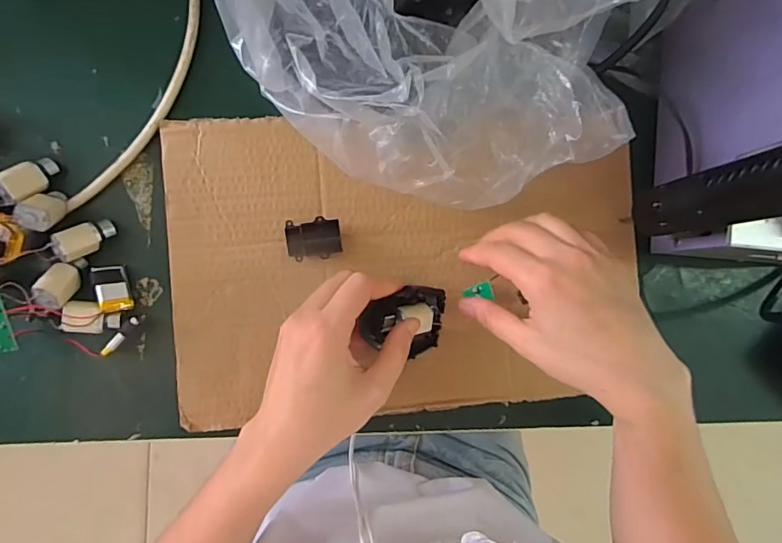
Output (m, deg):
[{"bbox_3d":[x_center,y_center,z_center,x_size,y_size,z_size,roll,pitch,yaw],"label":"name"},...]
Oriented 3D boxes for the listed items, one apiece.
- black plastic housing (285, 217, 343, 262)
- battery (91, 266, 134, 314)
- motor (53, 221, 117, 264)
[{"bbox_3d":[-0.054,-0.023,0.344,0.037,0.012,0.027,-7,90,-7],"label":"black plastic housing"},{"bbox_3d":[-0.186,0.011,0.328,0.021,0.008,0.033,-13,81,-39],"label":"battery"},{"bbox_3d":[-0.205,-0.021,0.326,0.039,0.015,0.019,-40,108,-44],"label":"motor"}]

